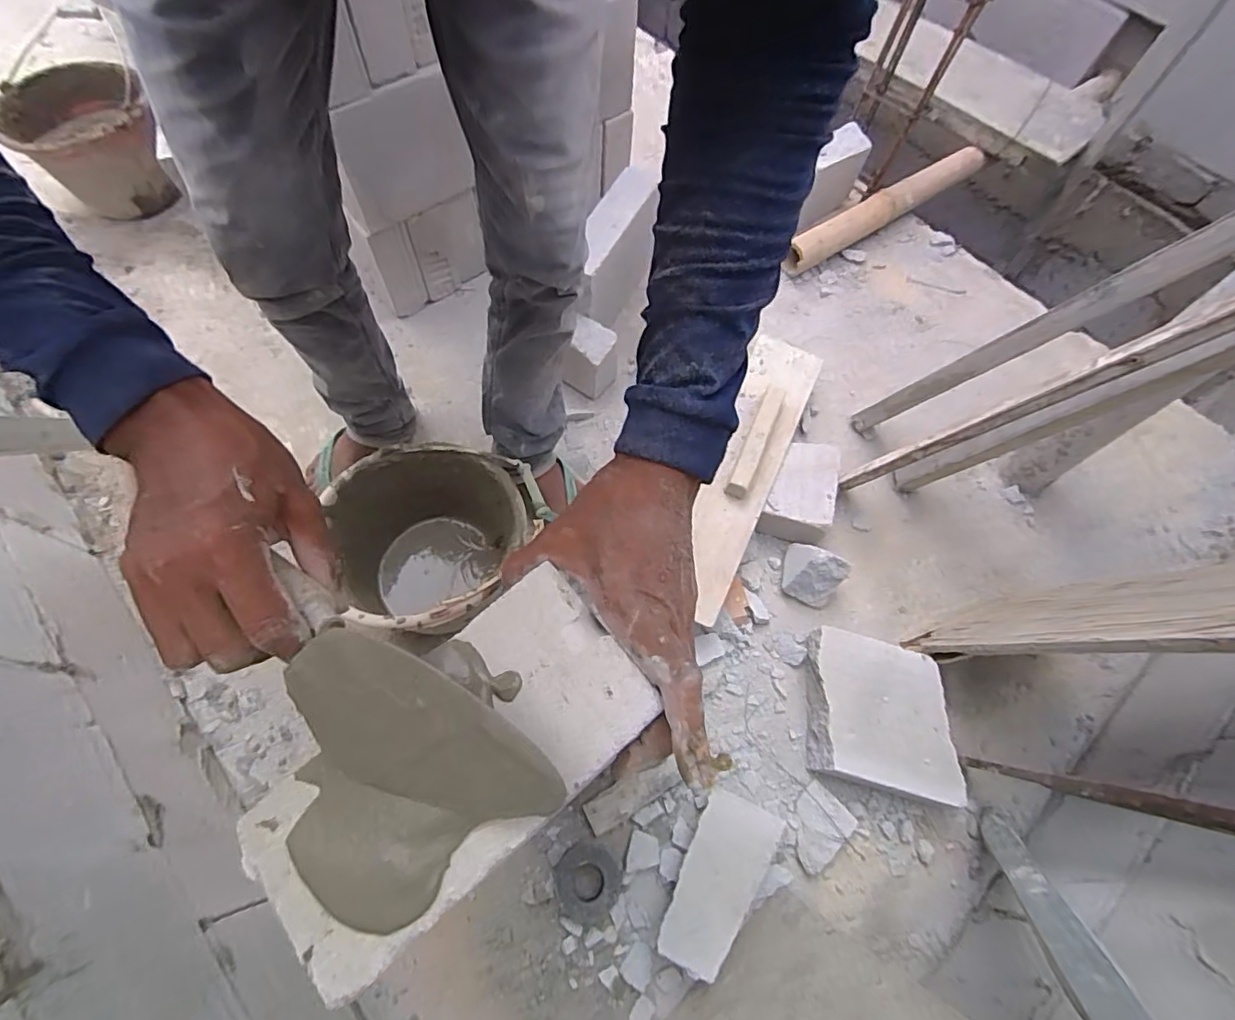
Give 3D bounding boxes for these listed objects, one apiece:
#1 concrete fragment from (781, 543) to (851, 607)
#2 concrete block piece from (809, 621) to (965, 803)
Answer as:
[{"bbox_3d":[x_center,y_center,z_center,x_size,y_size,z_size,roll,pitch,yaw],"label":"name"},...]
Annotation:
[{"bbox_3d":[0.310,0.100,0.913,0.098,0.094,0.074,35,68,13],"label":"concrete fragment"},{"bbox_3d":[0.378,0.293,0.831,0.189,0.074,0.211,8,64,1],"label":"concrete block piece"}]

